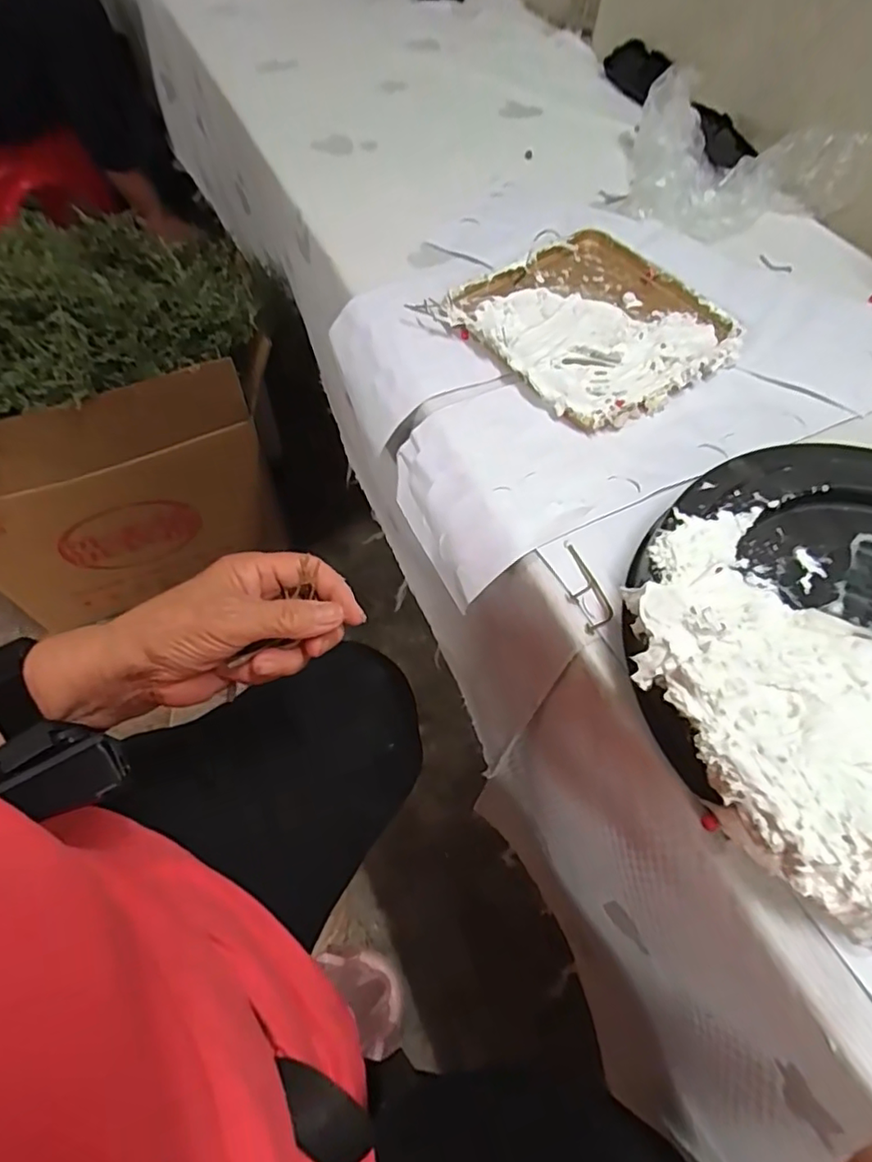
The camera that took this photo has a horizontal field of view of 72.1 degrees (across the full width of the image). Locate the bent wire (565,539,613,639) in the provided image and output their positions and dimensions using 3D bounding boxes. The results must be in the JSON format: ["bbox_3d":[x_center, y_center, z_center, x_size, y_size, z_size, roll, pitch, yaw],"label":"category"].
[{"bbox_3d":[0.093,0.002,0.384,0.024,0.004,0.064,-18,62,-12],"label":"bent wire"}]

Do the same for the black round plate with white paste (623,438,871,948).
[{"bbox_3d":[0.250,0.037,0.342,0.273,0.055,0.257,1,60,-1],"label":"black round plate with white paste"}]

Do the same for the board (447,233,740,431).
[{"bbox_3d":[0.136,-0.222,0.511,0.199,0.016,0.198,-34,66,-19],"label":"board"}]

